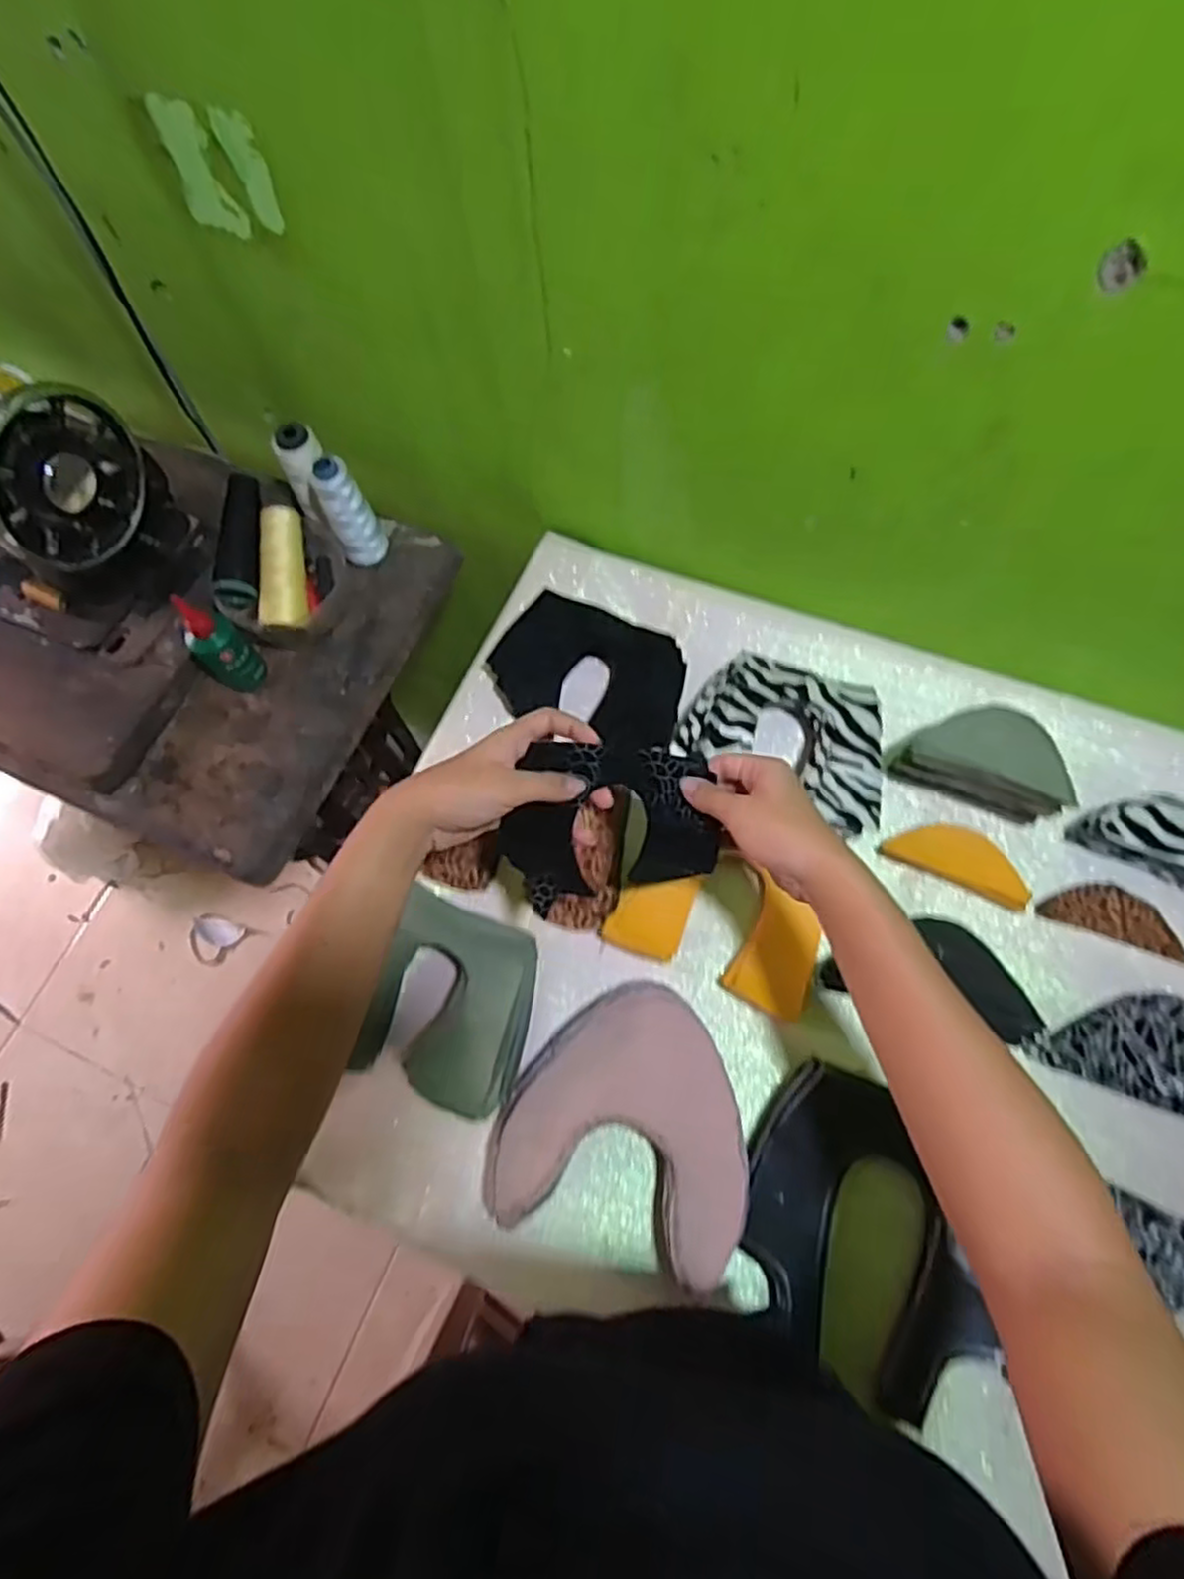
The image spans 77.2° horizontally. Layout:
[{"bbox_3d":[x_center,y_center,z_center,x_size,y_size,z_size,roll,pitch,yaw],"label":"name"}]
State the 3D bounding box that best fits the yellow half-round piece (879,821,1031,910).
[{"bbox_3d":[0.292,0.054,0.584,0.105,0.012,0.042,28,72,13],"label":"yellow half-round piece"}]

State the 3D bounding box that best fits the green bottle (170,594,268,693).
[{"bbox_3d":[-0.333,-0.125,0.665,0.040,0.107,0.041,-1,68,3],"label":"green bottle"}]

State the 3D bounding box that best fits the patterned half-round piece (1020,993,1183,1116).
[{"bbox_3d":[0.399,0.185,0.530,0.153,0.023,0.074,18,70,10],"label":"patterned half-round piece"}]

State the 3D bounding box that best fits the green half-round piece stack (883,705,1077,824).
[{"bbox_3d":[0.312,-0.023,0.590,0.125,0.070,0.058,25,72,12],"label":"green half-round piece stack"}]

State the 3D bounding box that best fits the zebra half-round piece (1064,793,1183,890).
[{"bbox_3d":[0.442,0.039,0.569,0.121,0.045,0.053,21,71,11],"label":"zebra half-round piece"}]

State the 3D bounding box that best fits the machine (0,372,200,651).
[{"bbox_3d":[-0.557,-0.285,0.658,0.322,0.205,0.166,24,71,12],"label":"machine"}]

